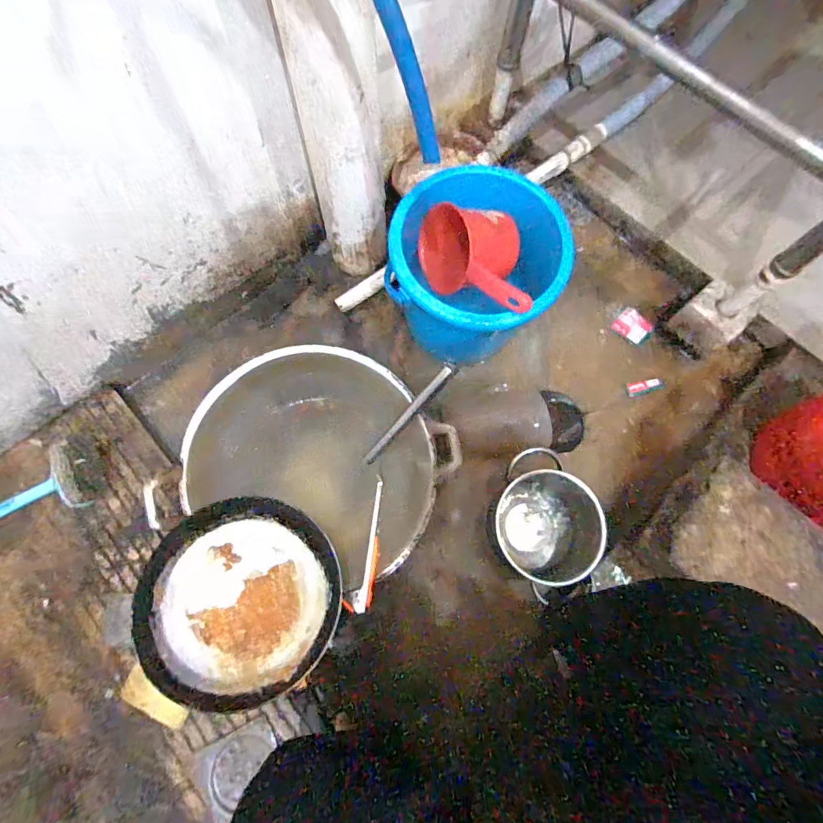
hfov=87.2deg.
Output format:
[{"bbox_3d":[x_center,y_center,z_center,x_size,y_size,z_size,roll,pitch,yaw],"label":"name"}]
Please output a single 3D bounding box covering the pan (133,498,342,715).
[{"bbox_3d":[-0.231,0.255,0.602,0.248,0.065,0.252,-2,73,-30],"label":"pan"}]

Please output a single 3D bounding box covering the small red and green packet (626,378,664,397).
[{"bbox_3d":[0.460,-0.049,0.848,0.070,0.005,0.026,-13,72,-6],"label":"small red and green packet"}]

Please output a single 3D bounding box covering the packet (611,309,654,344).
[{"bbox_3d":[0.451,-0.170,0.882,0.062,0.011,0.070,-40,77,-14],"label":"packet"}]

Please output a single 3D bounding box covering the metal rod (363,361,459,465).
[{"bbox_3d":[-0.003,0.004,0.715,0.020,0.019,0.224,47,110,13],"label":"metal rod"}]

